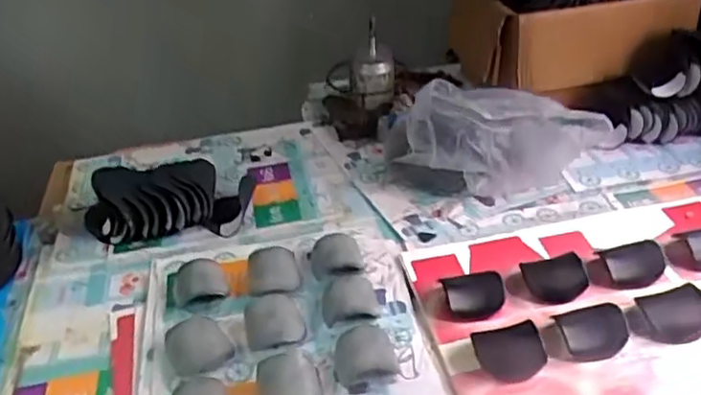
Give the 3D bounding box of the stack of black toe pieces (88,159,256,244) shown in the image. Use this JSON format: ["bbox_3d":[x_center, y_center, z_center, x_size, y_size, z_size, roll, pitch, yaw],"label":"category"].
[{"bbox_3d":[-0.345,-0.006,1.211,0.319,0.117,0.158,-11,33,-6],"label":"stack of black toe pieces"}]

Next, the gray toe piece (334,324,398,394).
[{"bbox_3d":[0.017,0.219,0.903,0.089,0.034,0.097,-12,33,-7],"label":"gray toe piece"}]

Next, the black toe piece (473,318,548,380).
[{"bbox_3d":[0.224,0.217,0.893,0.103,0.023,0.097,-12,33,-7],"label":"black toe piece"}]

